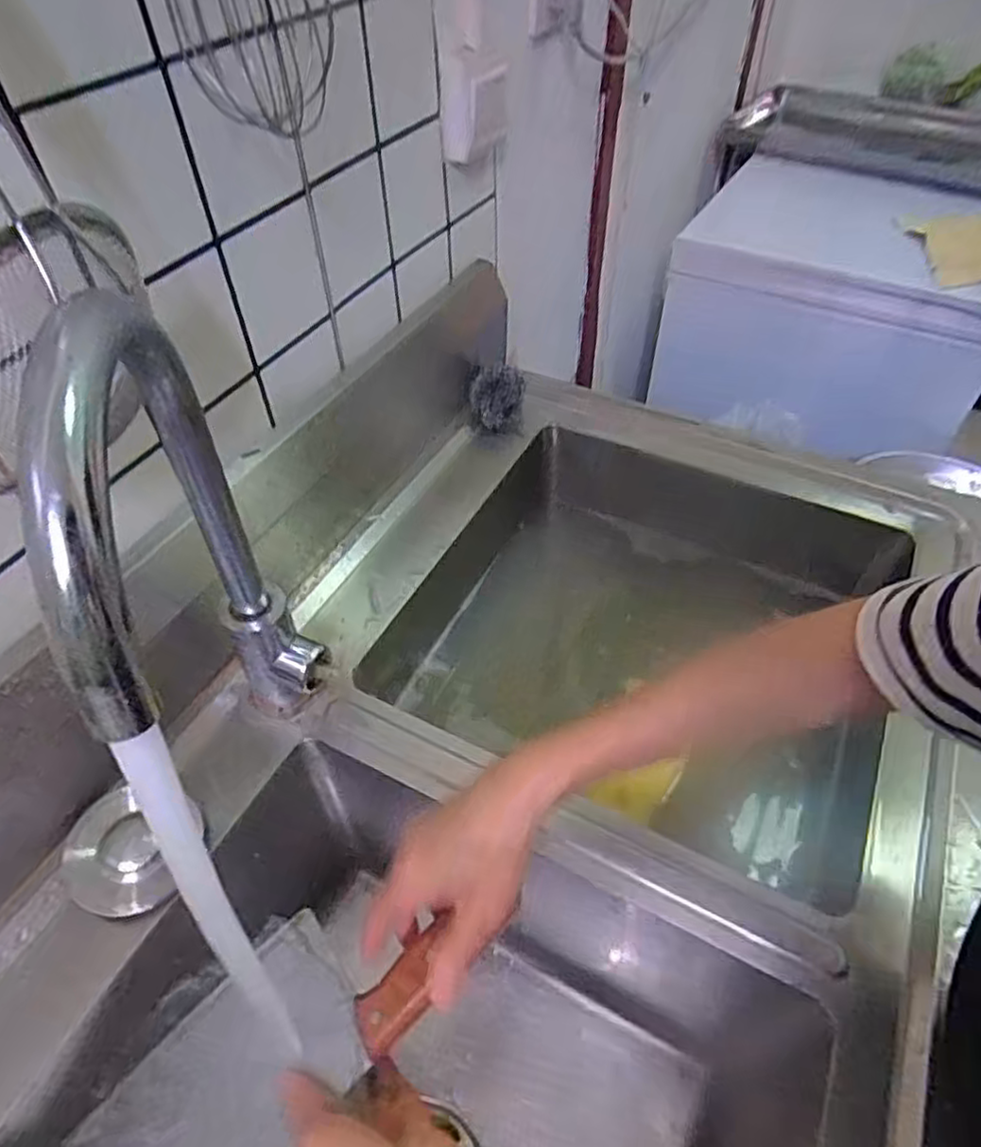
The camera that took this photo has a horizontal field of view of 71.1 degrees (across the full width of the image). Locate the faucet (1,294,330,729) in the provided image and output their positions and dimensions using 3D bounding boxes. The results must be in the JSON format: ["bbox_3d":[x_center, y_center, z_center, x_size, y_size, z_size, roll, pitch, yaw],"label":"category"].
[{"bbox_3d":[-0.128,0.040,0.361,0.055,0.370,0.207,-15,50,-12],"label":"faucet"}]

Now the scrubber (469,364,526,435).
[{"bbox_3d":[0.008,-0.202,0.795,0.060,0.055,0.060,6,49,6],"label":"scrubber"}]

